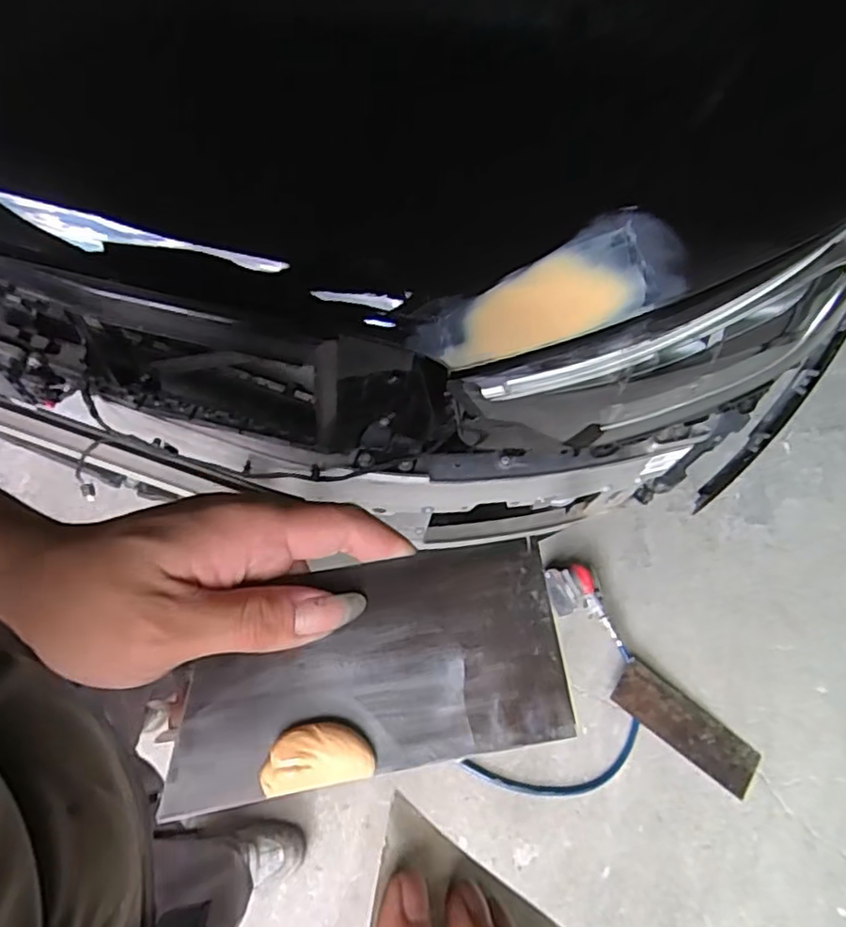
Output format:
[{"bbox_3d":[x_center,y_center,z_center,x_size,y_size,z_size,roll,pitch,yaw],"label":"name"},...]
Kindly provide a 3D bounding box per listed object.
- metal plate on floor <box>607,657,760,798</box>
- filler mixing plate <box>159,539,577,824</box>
[{"bbox_3d":[0.528,0.530,1.312,0.307,0.015,0.101,38,71,6],"label":"metal plate on floor"},{"bbox_3d":[-0.019,0.074,0.238,0.140,0.006,0.073,-8,77,-8],"label":"filler mixing plate"}]

